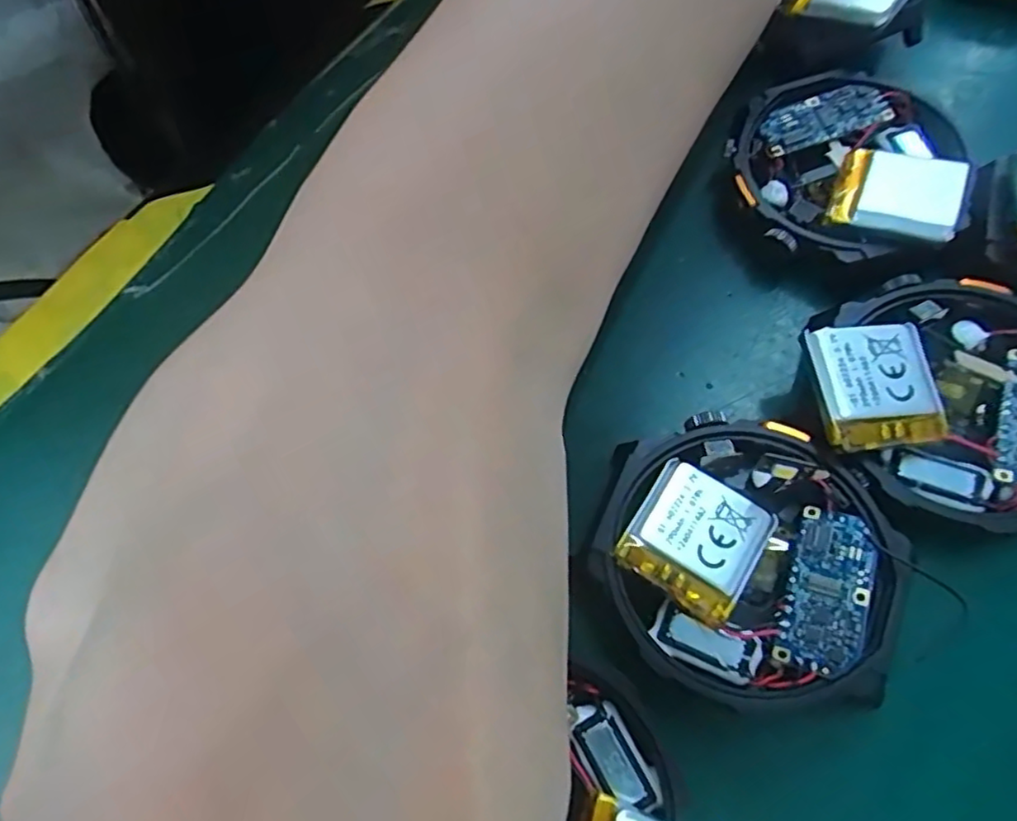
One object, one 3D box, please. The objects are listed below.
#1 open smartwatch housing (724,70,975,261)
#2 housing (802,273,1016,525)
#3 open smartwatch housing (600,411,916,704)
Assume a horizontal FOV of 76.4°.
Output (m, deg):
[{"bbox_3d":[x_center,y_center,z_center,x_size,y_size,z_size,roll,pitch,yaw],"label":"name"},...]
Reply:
[{"bbox_3d":[0.073,-0.057,0.141,0.043,0.010,0.050,-1,64,3],"label":"open smartwatch housing"},{"bbox_3d":[0.082,-0.005,0.117,0.052,0.009,0.045,16,66,10],"label":"housing"},{"bbox_3d":[0.041,0.025,0.114,0.048,0.011,0.047,-1,64,3],"label":"open smartwatch housing"}]

